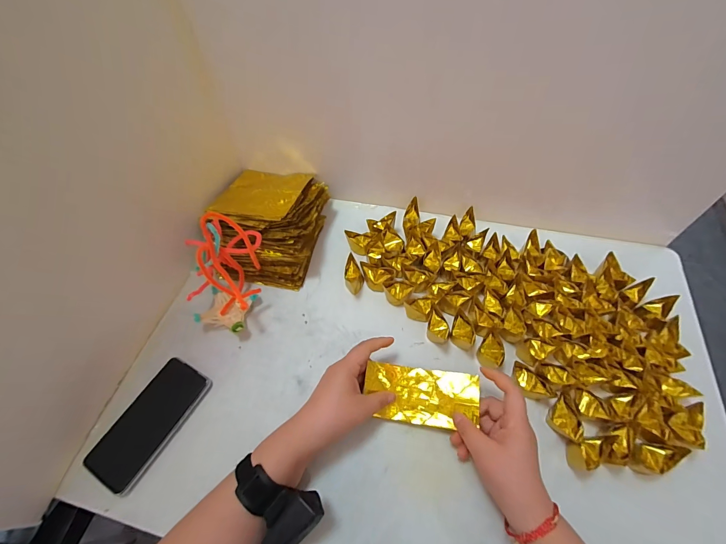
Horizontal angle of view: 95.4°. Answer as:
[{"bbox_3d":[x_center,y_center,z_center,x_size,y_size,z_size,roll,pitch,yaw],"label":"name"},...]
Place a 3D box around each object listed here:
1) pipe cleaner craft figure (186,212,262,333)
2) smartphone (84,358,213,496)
[{"bbox_3d":[-0.215,0.003,0.506,0.104,0.120,0.158,-1,58,2],"label":"pipe cleaner craft figure"},{"bbox_3d":[-0.285,0.197,0.443,0.076,0.012,0.154,28,63,11],"label":"smartphone"}]

